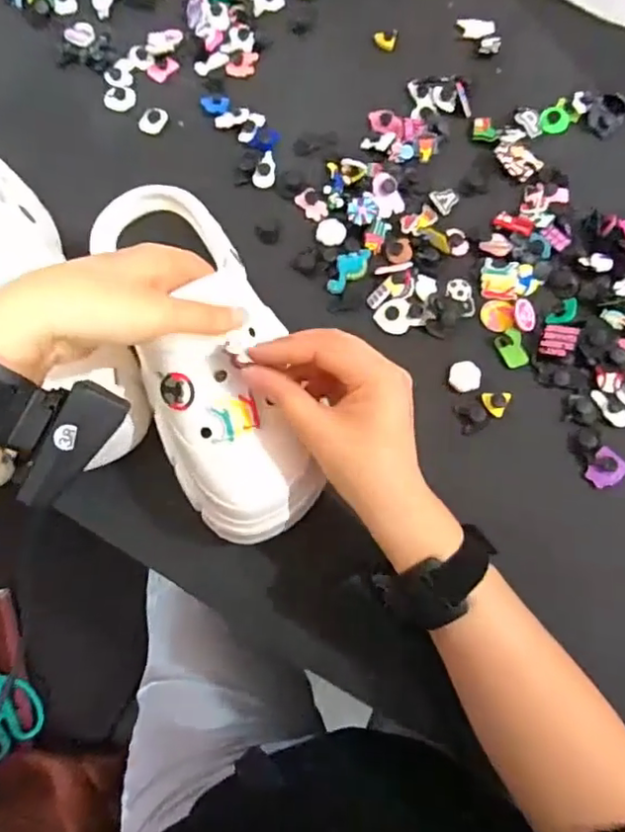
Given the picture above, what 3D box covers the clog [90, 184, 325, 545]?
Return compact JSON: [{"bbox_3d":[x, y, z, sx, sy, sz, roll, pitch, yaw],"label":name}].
[{"bbox_3d":[-0.073,-0.048,0.390,0.091,0.085,0.254,-19,73,-4],"label":"clog"}]

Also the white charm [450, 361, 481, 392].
[{"bbox_3d":[0.116,-0.029,0.449,0.023,0.008,0.025,0,73,1],"label":"white charm"}]

